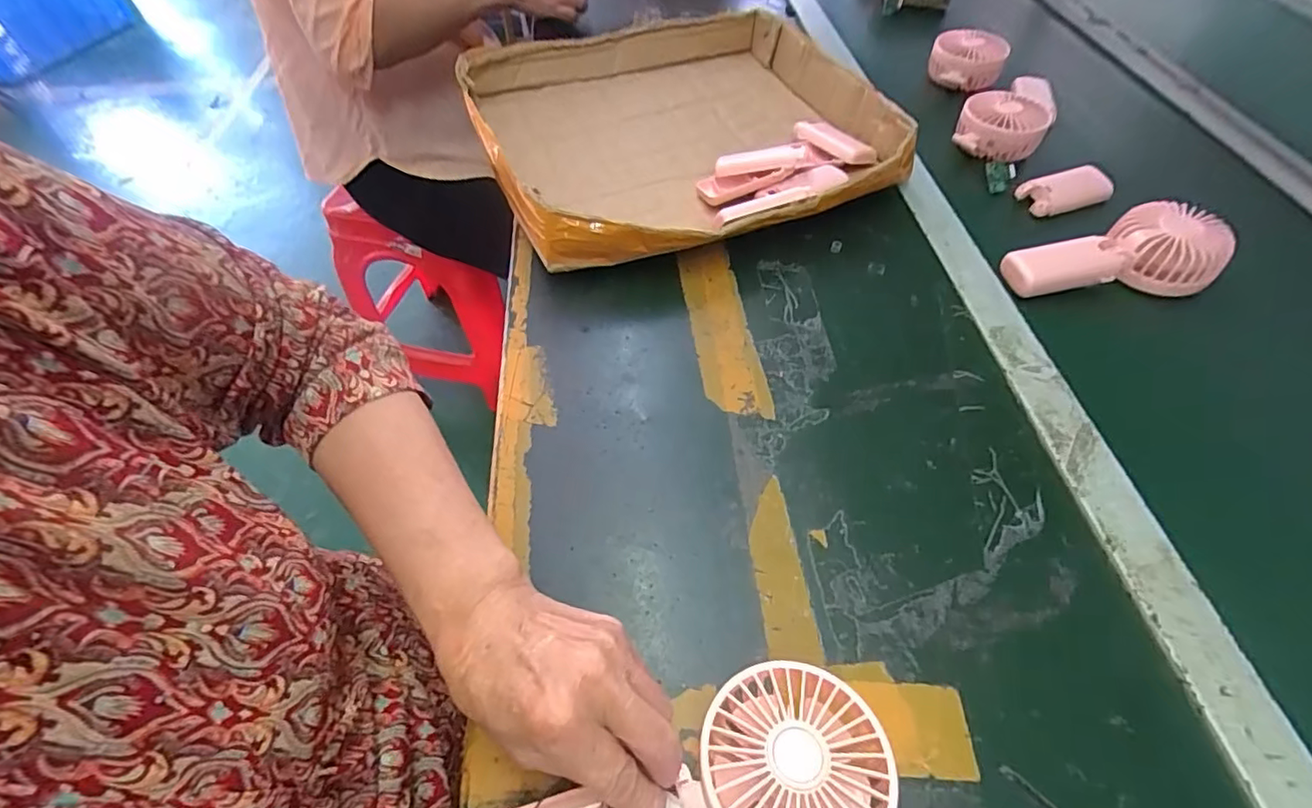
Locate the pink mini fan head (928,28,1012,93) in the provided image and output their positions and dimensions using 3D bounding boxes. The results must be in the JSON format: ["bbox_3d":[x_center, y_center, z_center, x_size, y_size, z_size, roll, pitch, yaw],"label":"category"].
[{"bbox_3d":[0.396,-0.439,0.729,0.087,0.055,0.071,26,58,17],"label":"pink mini fan head"}]

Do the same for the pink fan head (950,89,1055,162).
[{"bbox_3d":[0.381,-0.308,0.627,0.086,0.034,0.087,28,58,19],"label":"pink fan head"}]

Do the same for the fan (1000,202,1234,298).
[{"bbox_3d":[0.403,-0.127,0.494,0.160,0.047,0.079,-13,55,-10],"label":"fan"}]

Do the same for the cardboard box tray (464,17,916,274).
[{"bbox_3d":[0.023,-0.308,0.616,0.411,0.060,0.408,-20,56,-15],"label":"cardboard box tray"}]

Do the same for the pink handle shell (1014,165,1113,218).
[{"bbox_3d":[0.424,-0.220,0.585,0.100,0.019,0.042,-19,56,-14],"label":"pink handle shell"}]

